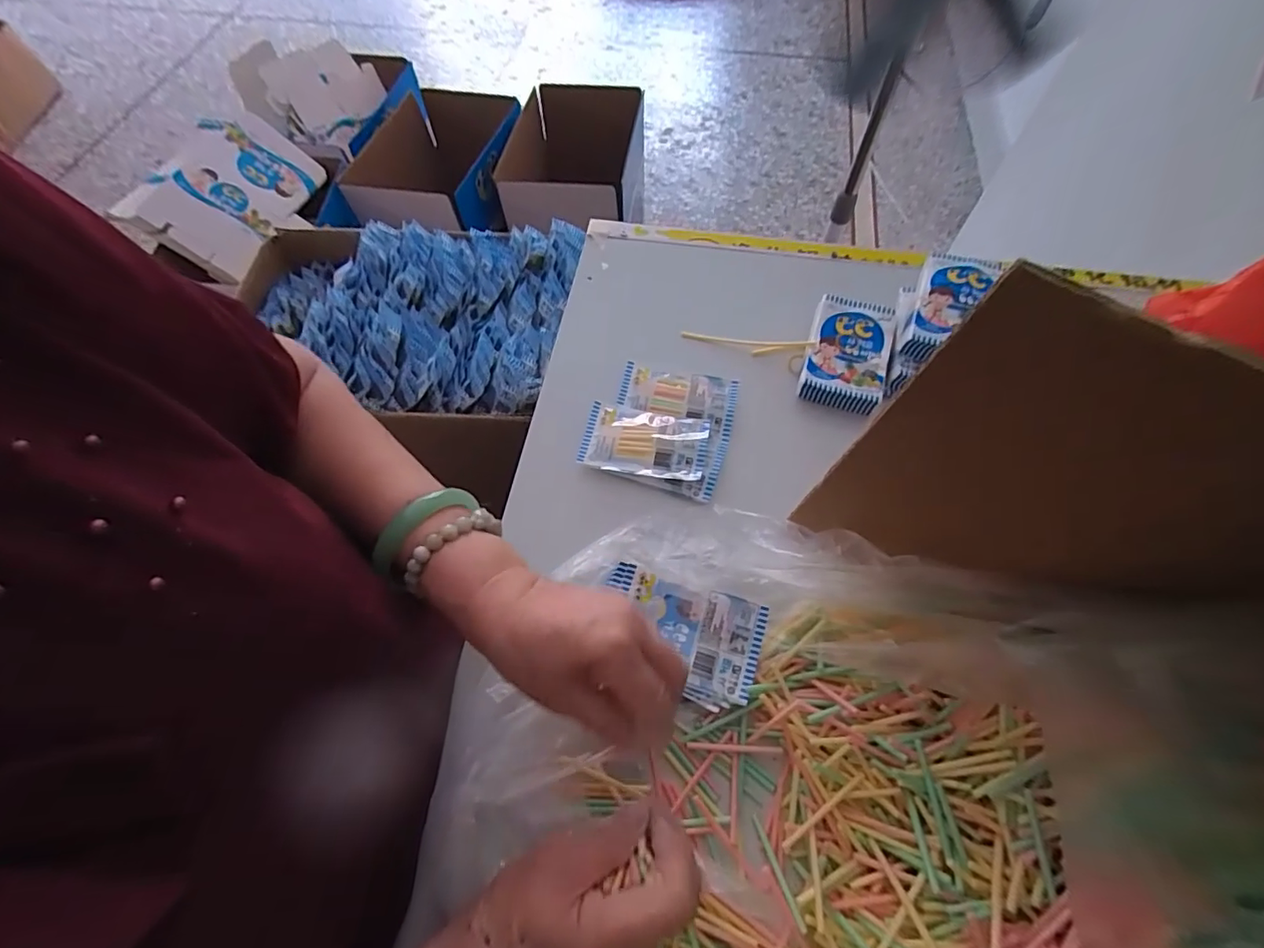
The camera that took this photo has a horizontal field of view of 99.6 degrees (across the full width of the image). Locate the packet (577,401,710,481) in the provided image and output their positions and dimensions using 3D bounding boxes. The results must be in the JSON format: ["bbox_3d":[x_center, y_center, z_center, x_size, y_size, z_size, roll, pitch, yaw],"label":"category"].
[{"bbox_3d":[0.010,-0.027,0.454,0.103,0.012,0.065,11,64,7],"label":"packet"}]

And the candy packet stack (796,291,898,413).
[{"bbox_3d":[0.195,-0.109,0.490,0.073,0.033,0.108,16,65,10],"label":"candy packet stack"}]

